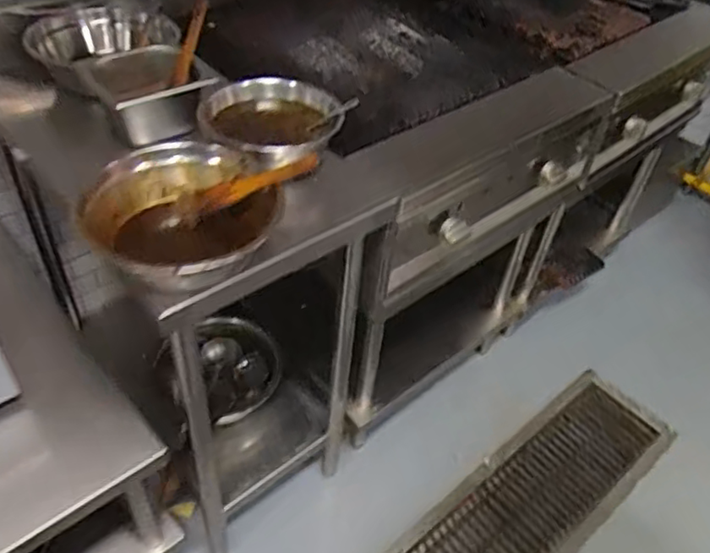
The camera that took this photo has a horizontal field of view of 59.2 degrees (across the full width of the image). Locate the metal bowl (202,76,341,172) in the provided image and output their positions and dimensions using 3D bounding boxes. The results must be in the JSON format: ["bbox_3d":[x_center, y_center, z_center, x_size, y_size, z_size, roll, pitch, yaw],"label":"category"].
[{"bbox_3d":[-0.127,-0.231,0.944,0.205,0.039,0.205,3,44,-3],"label":"metal bowl"}]

